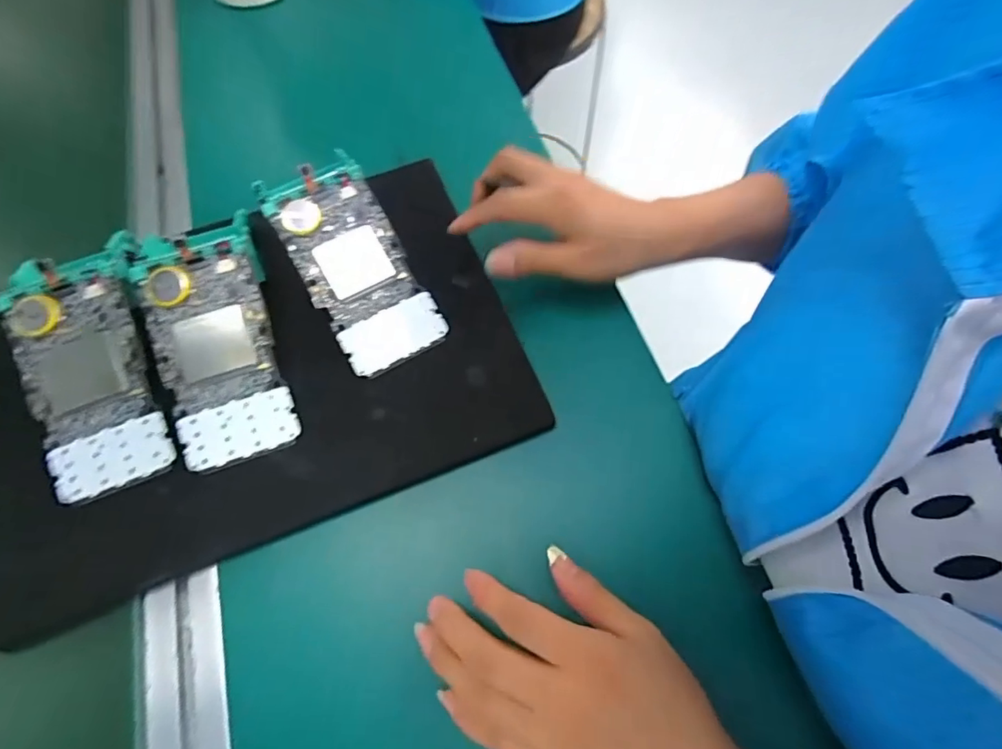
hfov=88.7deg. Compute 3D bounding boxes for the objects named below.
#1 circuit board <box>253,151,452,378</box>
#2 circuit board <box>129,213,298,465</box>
[{"bbox_3d":[-0.098,-0.074,0.343,0.067,0.007,0.144,-29,87,-11],"label":"circuit board"},{"bbox_3d":[-0.177,-0.022,0.318,0.071,0.007,0.149,-20,85,-10],"label":"circuit board"}]

